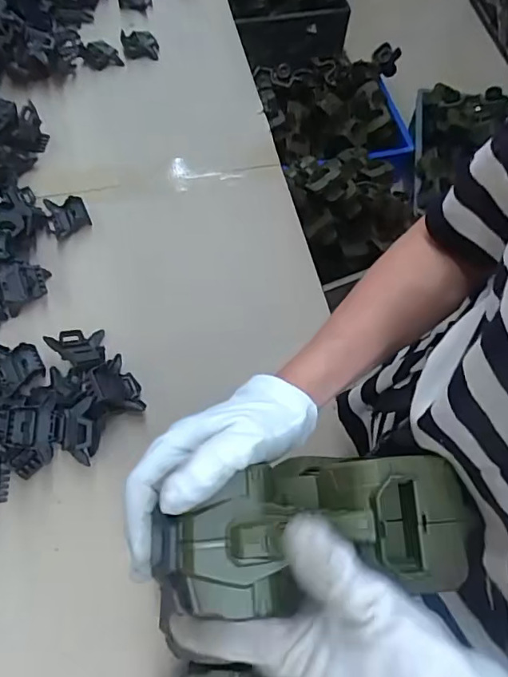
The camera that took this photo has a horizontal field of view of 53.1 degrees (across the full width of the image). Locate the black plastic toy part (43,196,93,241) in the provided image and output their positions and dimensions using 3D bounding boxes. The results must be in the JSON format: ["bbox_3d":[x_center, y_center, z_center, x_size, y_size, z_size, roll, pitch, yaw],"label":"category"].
[{"bbox_3d":[-0.242,-0.161,0.662,0.049,0.016,0.052,-21,66,-13],"label":"black plastic toy part"}]

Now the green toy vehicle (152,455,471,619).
[{"bbox_3d":[0.034,0.114,0.307,0.181,0.059,0.084,-4,64,-15],"label":"green toy vehicle"}]

